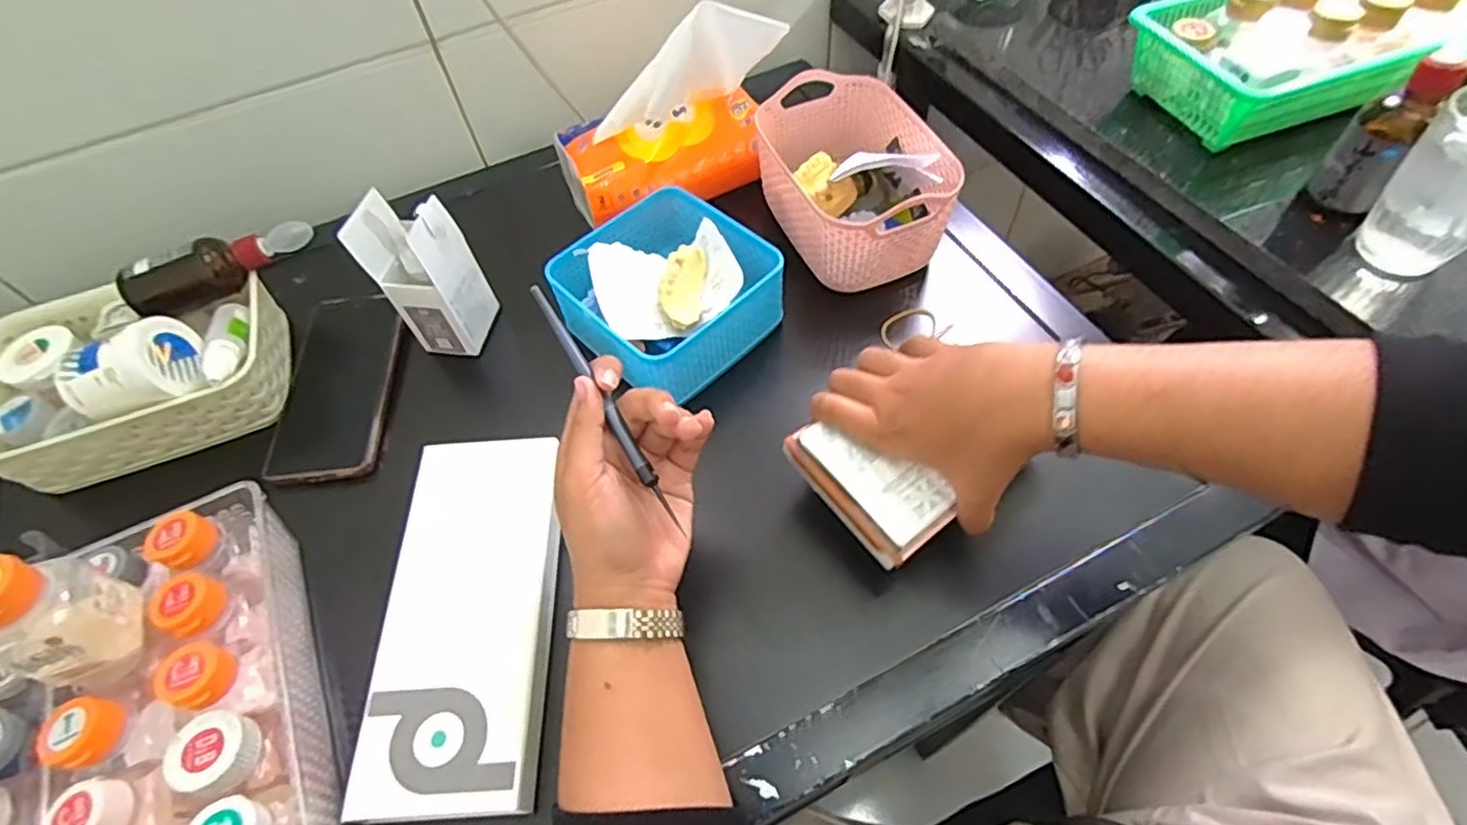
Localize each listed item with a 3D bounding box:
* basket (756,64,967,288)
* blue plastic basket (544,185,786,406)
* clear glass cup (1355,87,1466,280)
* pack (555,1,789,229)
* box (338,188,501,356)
[{"bbox_3d":[0.094,-0.186,0.546,0.116,0.076,0.172,-18,58,-8],"label":"basket"},{"bbox_3d":[-0.049,-0.089,0.499,0.126,0.060,0.131,39,67,25],"label":"blue plastic basket"},{"bbox_3d":[0.436,-0.133,0.409,0.067,0.109,0.061,-2,57,3],"label":"clear glass cup"},{"bbox_3d":[-0.051,-0.247,0.553,0.191,0.120,0.095,-13,57,-5],"label":"pack"},{"bbox_3d":[-0.224,-0.099,0.498,0.056,0.110,0.054,4,58,7],"label":"box"}]

